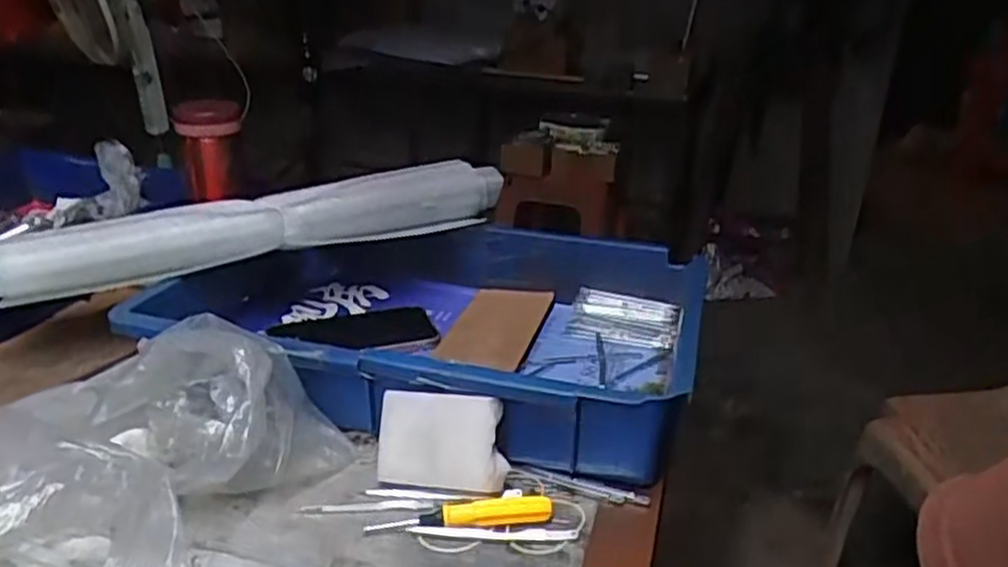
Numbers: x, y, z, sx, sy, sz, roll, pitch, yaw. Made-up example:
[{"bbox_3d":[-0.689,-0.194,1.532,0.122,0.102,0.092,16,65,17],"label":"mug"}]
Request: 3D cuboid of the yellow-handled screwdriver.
[{"bbox_3d":[-0.027,0.147,0.480,0.115,0.018,0.015,-1,23,-7],"label":"yellow-handled screwdriver"}]

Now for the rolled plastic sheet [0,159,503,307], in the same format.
[{"bbox_3d":[-0.197,-0.055,0.670,0.431,0.062,0.042,-10,26,-28],"label":"rolled plastic sheet"}]

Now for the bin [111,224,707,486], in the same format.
[{"bbox_3d":[-0.063,0.036,0.648,0.426,0.092,0.274,8,23,13],"label":"bin"}]

